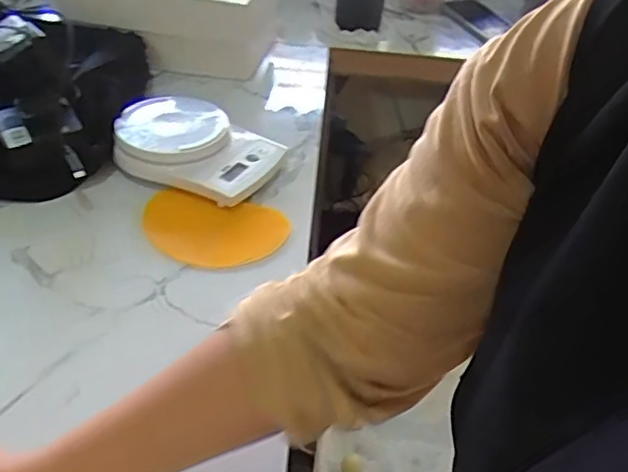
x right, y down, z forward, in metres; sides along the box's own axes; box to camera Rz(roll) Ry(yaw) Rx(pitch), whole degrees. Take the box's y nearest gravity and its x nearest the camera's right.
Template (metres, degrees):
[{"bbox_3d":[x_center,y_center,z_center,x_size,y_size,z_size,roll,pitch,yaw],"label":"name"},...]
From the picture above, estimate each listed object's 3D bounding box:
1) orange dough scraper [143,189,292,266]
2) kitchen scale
[{"bbox_3d":[-0.104,-0.007,0.610,0.145,0.008,0.095,11,46,-1],"label":"orange dough scraper"},{"bbox_3d":[-0.135,-0.104,0.684,0.176,0.052,0.137,22,44,18],"label":"kitchen scale"}]

